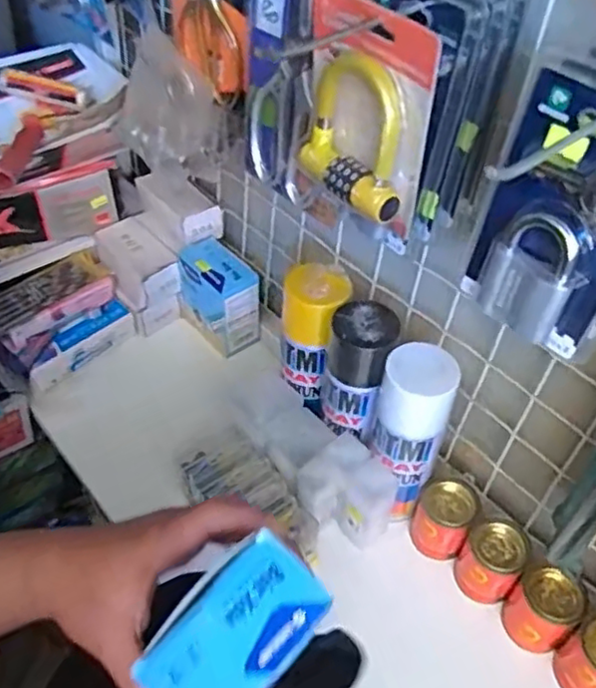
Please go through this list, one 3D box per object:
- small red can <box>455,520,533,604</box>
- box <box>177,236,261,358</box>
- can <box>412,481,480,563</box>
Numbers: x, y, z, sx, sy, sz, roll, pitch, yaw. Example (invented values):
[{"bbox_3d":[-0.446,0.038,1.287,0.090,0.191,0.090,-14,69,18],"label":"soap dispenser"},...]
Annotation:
[{"bbox_3d":[0.178,0.201,0.601,0.049,0.062,0.050,4,43,-3],"label":"small red can"},{"bbox_3d":[-0.094,-0.057,0.808,0.064,0.105,0.098,-32,55,-34],"label":"box"},{"bbox_3d":[0.141,0.168,0.630,0.049,0.064,0.050,4,43,-3],"label":"can"}]

